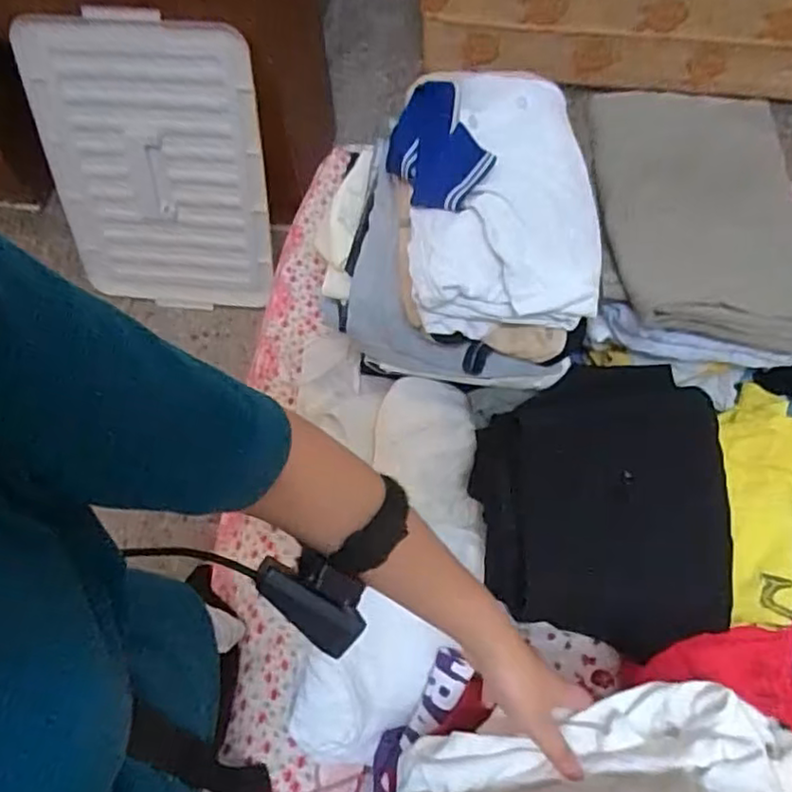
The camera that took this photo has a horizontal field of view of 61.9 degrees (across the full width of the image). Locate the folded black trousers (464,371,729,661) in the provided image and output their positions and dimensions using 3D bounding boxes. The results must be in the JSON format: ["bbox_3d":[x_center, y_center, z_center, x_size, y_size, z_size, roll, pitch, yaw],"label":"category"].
[{"bbox_3d":[0.202,0.108,0.668,0.228,0.051,0.264,-5,88,18],"label":"folded black trousers"}]

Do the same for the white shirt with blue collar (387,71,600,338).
[{"bbox_3d":[0.094,-0.188,0.623,0.179,0.110,0.239,-9,63,-4],"label":"white shirt with blue collar"}]

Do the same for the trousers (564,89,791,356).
[{"bbox_3d":[0.305,-0.176,0.667,0.221,0.070,0.274,-6,79,-11],"label":"trousers"}]

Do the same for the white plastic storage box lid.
[{"bbox_3d":[-0.519,-0.474,1.432,0.458,0.614,0.047,3,38,7],"label":"white plastic storage box lid"}]

